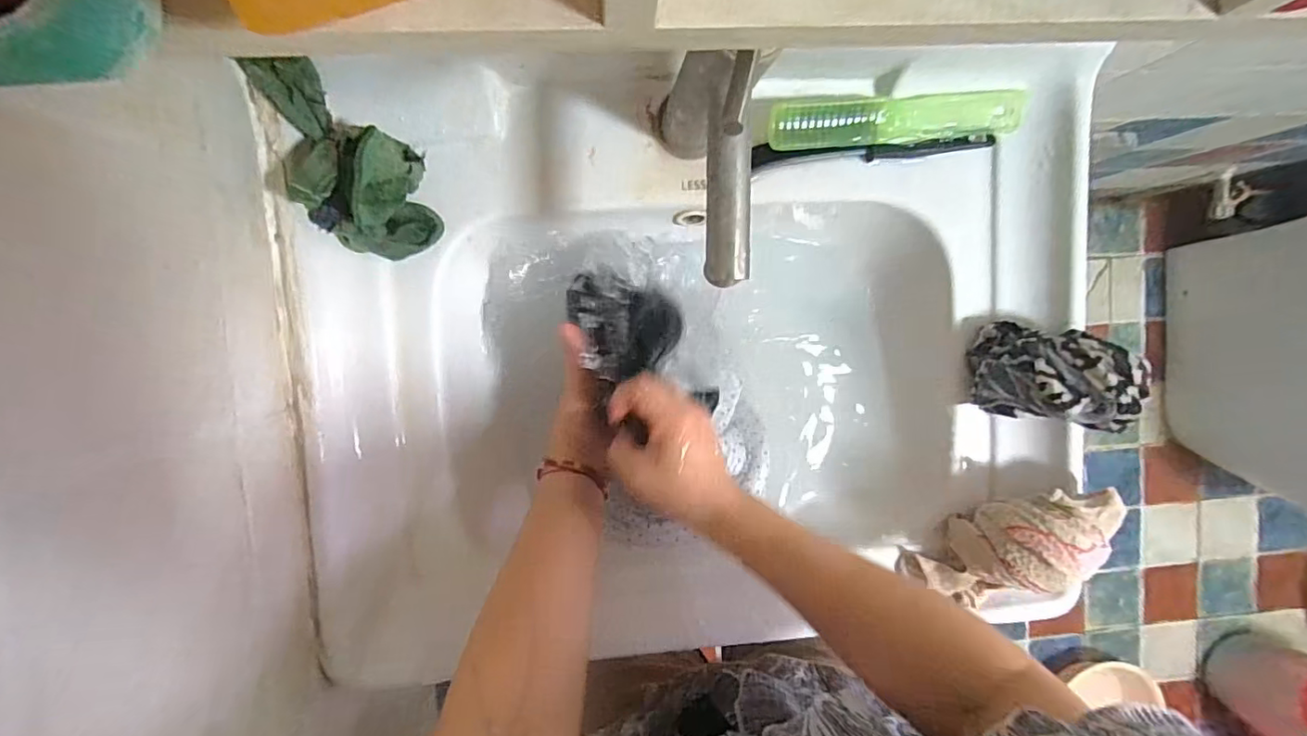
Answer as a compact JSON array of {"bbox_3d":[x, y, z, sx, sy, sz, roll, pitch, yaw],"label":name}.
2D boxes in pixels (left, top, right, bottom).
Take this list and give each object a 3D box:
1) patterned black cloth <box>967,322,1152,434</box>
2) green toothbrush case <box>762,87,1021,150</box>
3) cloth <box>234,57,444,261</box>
[{"bbox_3d":[0.308,0.006,0.441,0.080,0.088,0.074,3,96,-7],"label":"patterned black cloth"},{"bbox_3d":[0.190,-0.195,0.449,0.200,0.019,0.032,-6,97,-6],"label":"green toothbrush case"},{"bbox_3d":[-0.215,-0.147,0.395,0.082,0.057,0.149,-28,99,-3],"label":"cloth"}]

